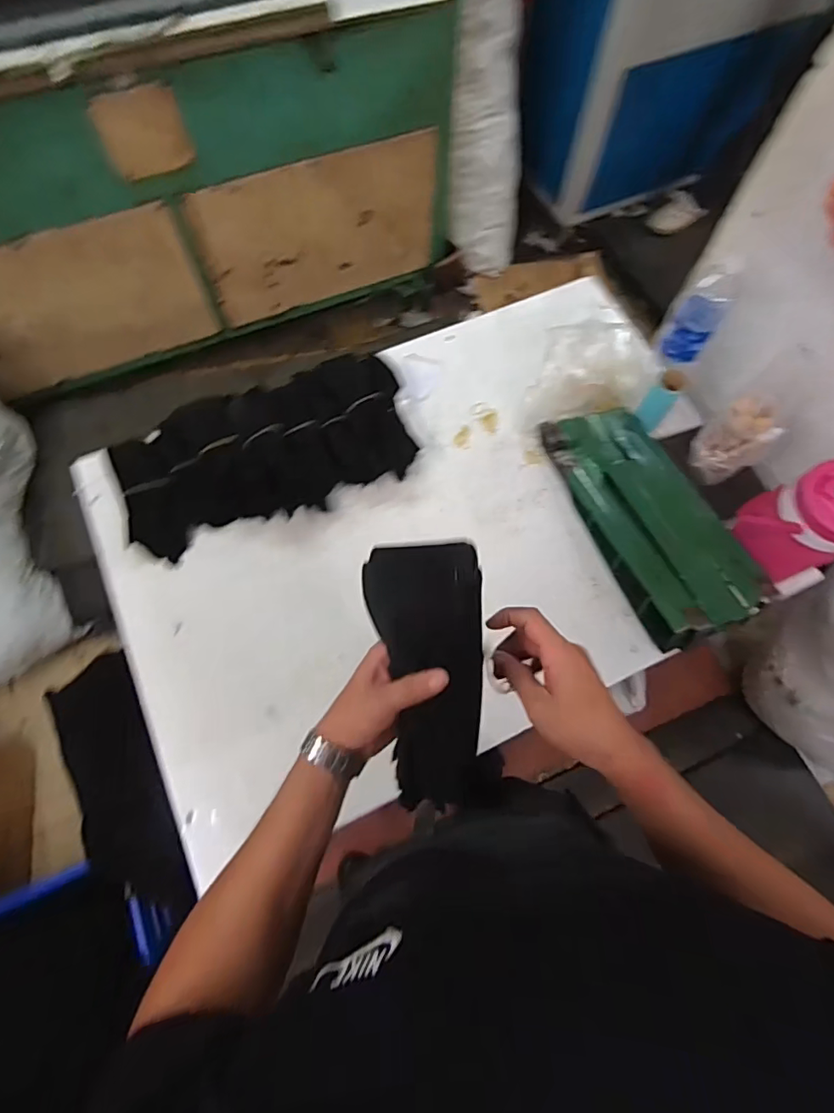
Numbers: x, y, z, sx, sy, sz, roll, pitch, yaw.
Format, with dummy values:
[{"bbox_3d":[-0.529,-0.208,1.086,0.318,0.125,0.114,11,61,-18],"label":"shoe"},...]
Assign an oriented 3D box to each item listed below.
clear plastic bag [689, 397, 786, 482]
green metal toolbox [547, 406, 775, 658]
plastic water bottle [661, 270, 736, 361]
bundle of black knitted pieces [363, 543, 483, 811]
[{"bbox_3d":[0.597,-0.219,1.008,0.085,0.178,0.108,-41,75,-15],"label":"clear plastic bag"},{"bbox_3d":[0.427,-0.083,1.011,0.195,0.114,0.486,-20,71,-8],"label":"green metal toolbox"},{"bbox_3d":[0.516,-0.436,0.979,0.066,0.187,0.079,23,71,7],"label":"plastic water bottle"},{"bbox_3d":[0.010,0.110,0.459,0.090,0.049,0.239,-4,103,-3],"label":"bundle of black knitted pieces"}]

